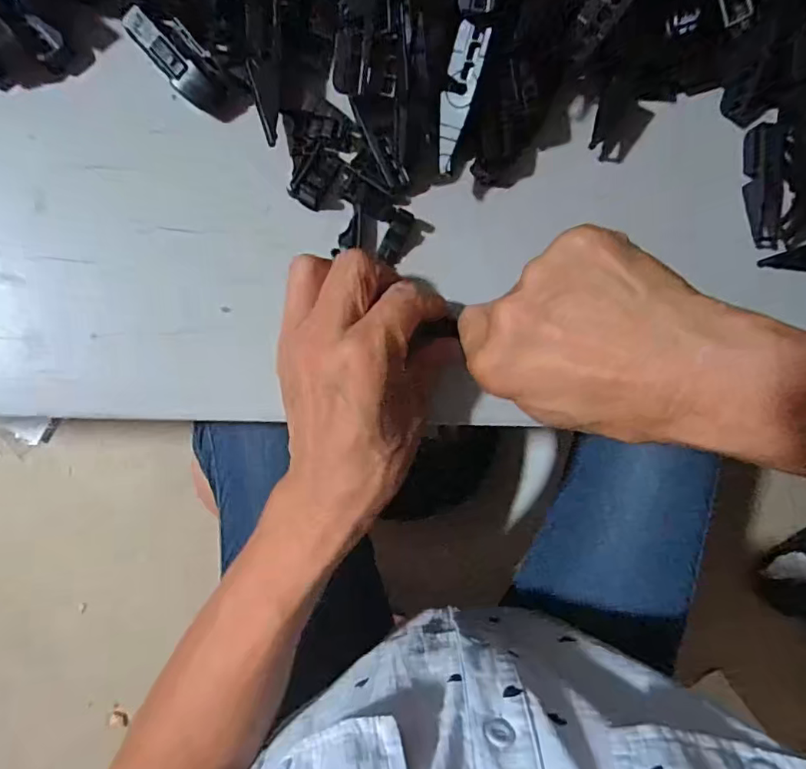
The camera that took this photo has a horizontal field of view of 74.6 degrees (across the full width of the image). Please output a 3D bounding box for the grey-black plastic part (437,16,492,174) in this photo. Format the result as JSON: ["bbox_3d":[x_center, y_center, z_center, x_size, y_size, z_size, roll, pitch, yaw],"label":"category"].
[{"bbox_3d":[0.026,-0.132,0.248,0.014,0.008,0.062,10,110,-8],"label":"grey-black plastic part"}]

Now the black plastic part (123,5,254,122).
[{"bbox_3d":[-0.106,-0.155,0.258,0.062,0.014,0.024,38,86,-20],"label":"black plastic part"}]

